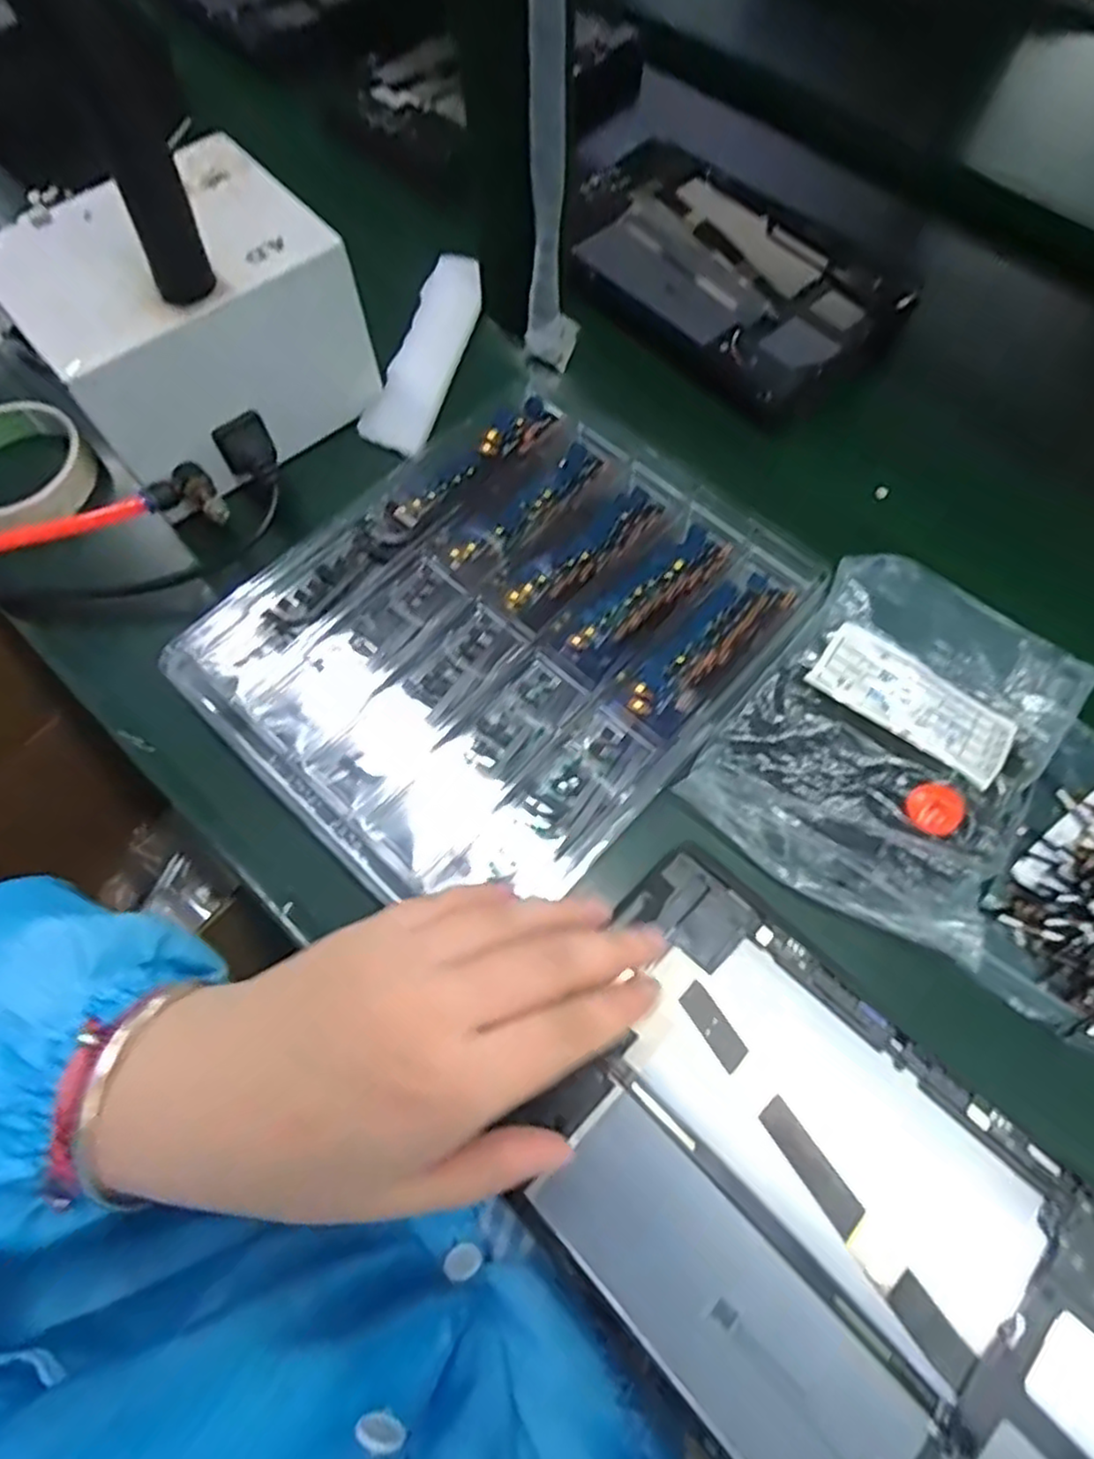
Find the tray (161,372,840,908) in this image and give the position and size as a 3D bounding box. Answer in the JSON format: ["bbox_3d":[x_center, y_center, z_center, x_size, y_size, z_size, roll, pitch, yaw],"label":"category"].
[{"bbox_3d":[-0.018,-0.052,0.365,0.218,0.021,0.269,40,72,14],"label":"tray"}]

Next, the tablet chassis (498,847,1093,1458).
[{"bbox_3d":[0.093,0.173,0.250,0.146,0.009,0.230,-42,65,-14],"label":"tablet chassis"}]

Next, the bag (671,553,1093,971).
[{"bbox_3d":[0.171,0.001,0.339,0.139,0.020,0.174,33,71,11],"label":"bag"}]

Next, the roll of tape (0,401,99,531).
[{"bbox_3d":[-0.315,-0.154,0.419,0.085,0.026,0.084,1,68,-1],"label":"roll of tape"}]

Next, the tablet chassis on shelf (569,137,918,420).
[{"bbox_3d":[0.114,-0.321,0.483,0.142,0.021,0.246,-36,73,-15],"label":"tablet chassis on shelf"}]

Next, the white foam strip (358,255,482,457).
[{"bbox_3d":[-0.076,-0.248,0.459,0.040,0.014,0.165,17,68,5],"label":"white foam strip"}]

